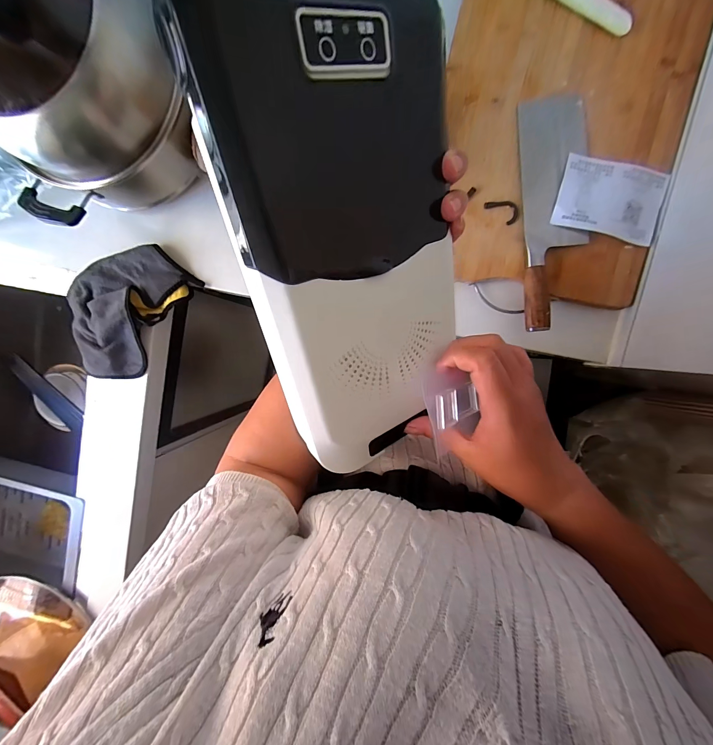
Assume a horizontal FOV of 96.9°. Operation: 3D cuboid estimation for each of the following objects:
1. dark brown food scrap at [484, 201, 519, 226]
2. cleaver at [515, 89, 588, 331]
[{"bbox_3d":[0.210,-0.235,0.453,0.048,0.008,0.028,38,98,4],"label":"dark brown food scrap"},{"bbox_3d":[0.275,-0.222,0.434,0.086,0.023,0.318,-3,93,8],"label":"cleaver"}]

